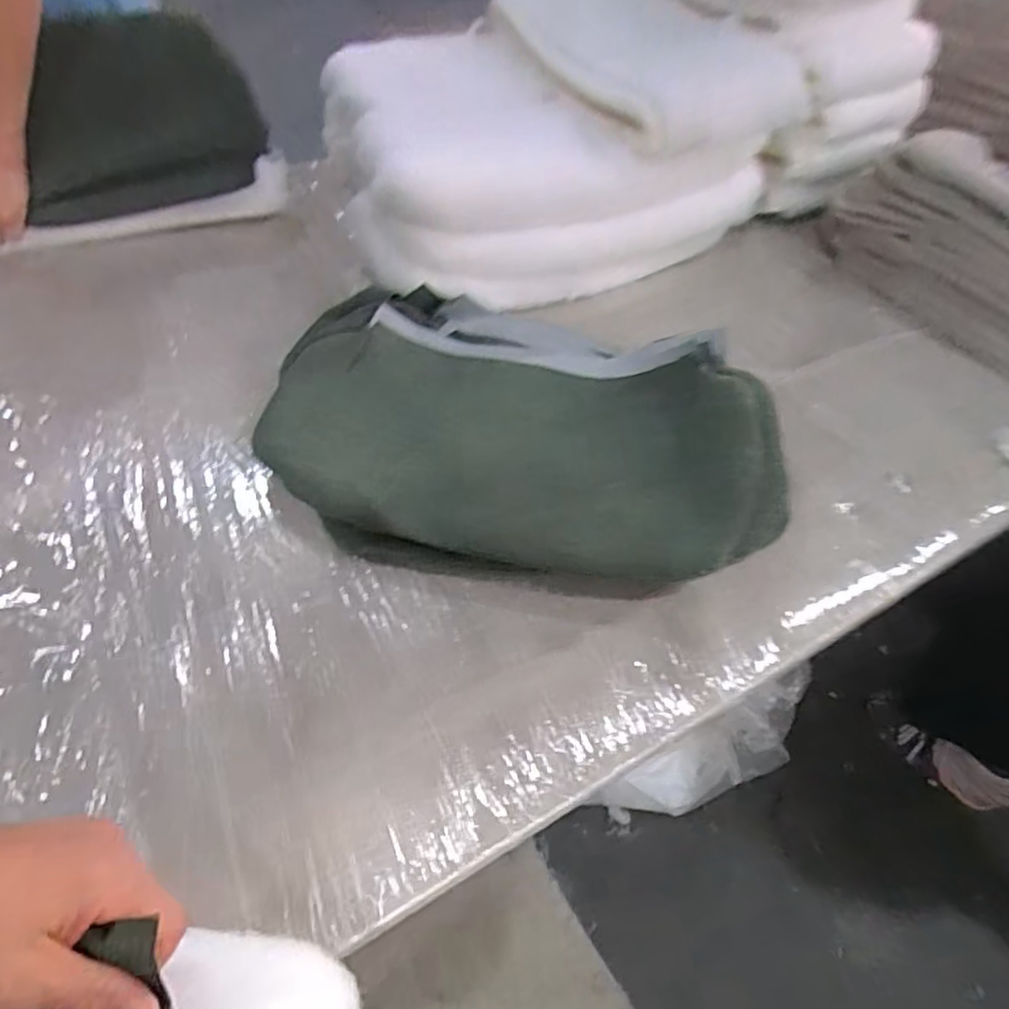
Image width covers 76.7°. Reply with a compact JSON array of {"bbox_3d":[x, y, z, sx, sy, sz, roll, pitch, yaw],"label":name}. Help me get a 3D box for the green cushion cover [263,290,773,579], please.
[{"bbox_3d":[0.012,-0.086,0.622,0.476,0.071,0.332,5,52,4],"label":"green cushion cover"}]

